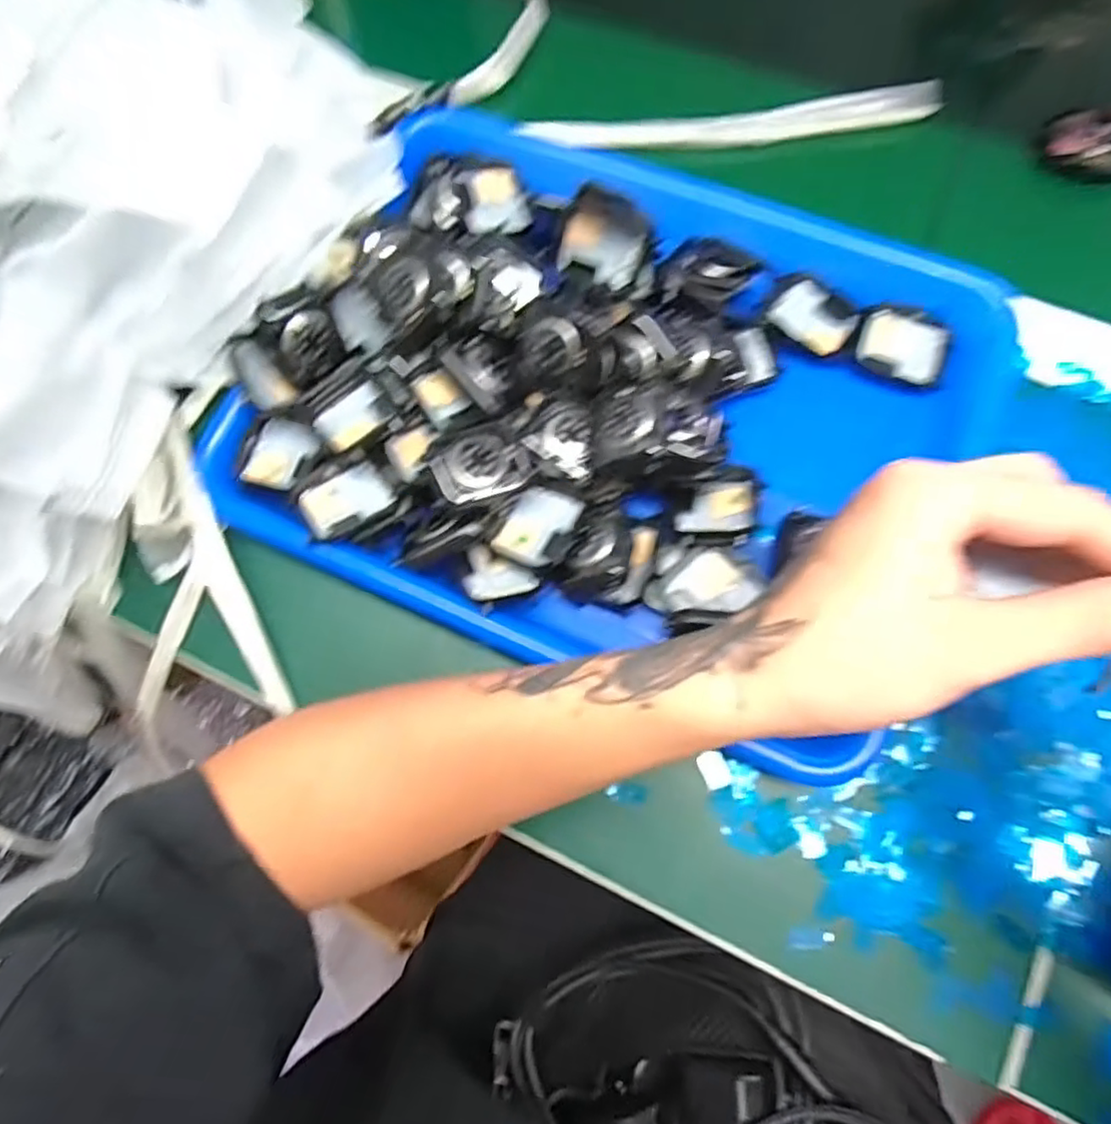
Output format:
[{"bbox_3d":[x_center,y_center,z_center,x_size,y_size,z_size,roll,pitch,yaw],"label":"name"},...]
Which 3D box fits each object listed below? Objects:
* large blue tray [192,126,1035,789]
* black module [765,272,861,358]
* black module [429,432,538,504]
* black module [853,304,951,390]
[{"bbox_3d":[0.026,-0.079,0.309,0.326,0.040,0.254,22,79,10],"label":"large blue tray"},{"bbox_3d":[0.127,-0.123,0.331,0.043,0.008,0.036,38,82,13],"label":"black module"},{"bbox_3d":[-0.034,-0.042,0.299,0.041,0.013,0.034,-23,84,-15],"label":"black module"},{"bbox_3d":[0.169,-0.106,0.325,0.042,0.007,0.035,20,78,10],"label":"black module"}]

